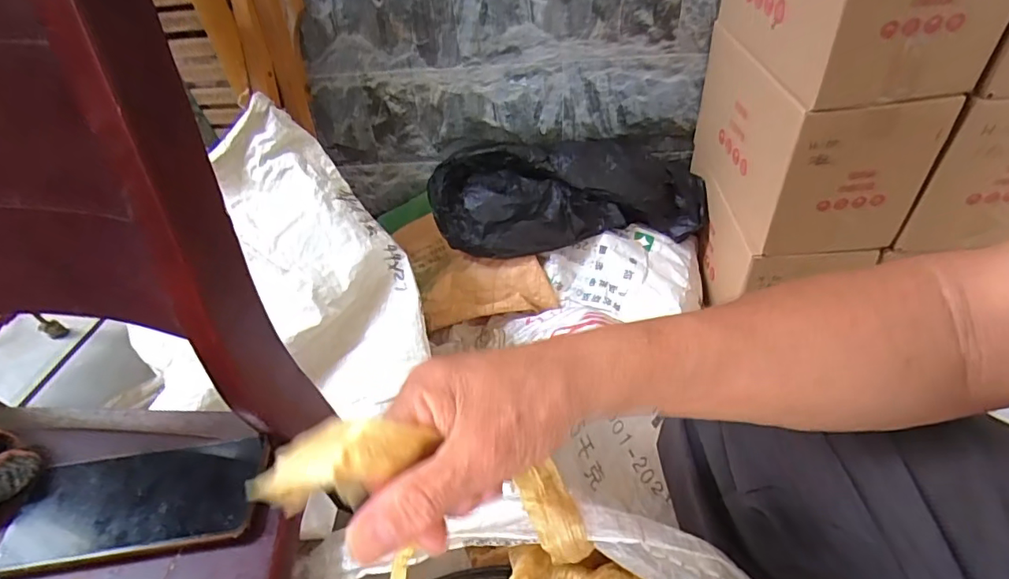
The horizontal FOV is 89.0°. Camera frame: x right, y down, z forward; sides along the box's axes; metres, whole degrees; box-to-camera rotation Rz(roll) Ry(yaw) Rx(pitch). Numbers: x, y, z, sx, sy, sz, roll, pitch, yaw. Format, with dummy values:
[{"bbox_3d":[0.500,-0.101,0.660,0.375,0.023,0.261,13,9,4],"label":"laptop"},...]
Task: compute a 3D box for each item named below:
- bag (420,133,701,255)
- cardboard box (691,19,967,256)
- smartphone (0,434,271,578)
[{"bbox_3d":[0.134,-0.202,1.033,0.552,0.141,0.225,-11,43,-6],"label":"bag"},{"bbox_3d":[0.472,-0.263,0.851,0.212,0.241,0.382,-2,43,3],"label":"cardboard box"},{"bbox_3d":[-0.253,0.148,0.358,0.163,0.013,0.075,-8,43,-3],"label":"smartphone"}]

